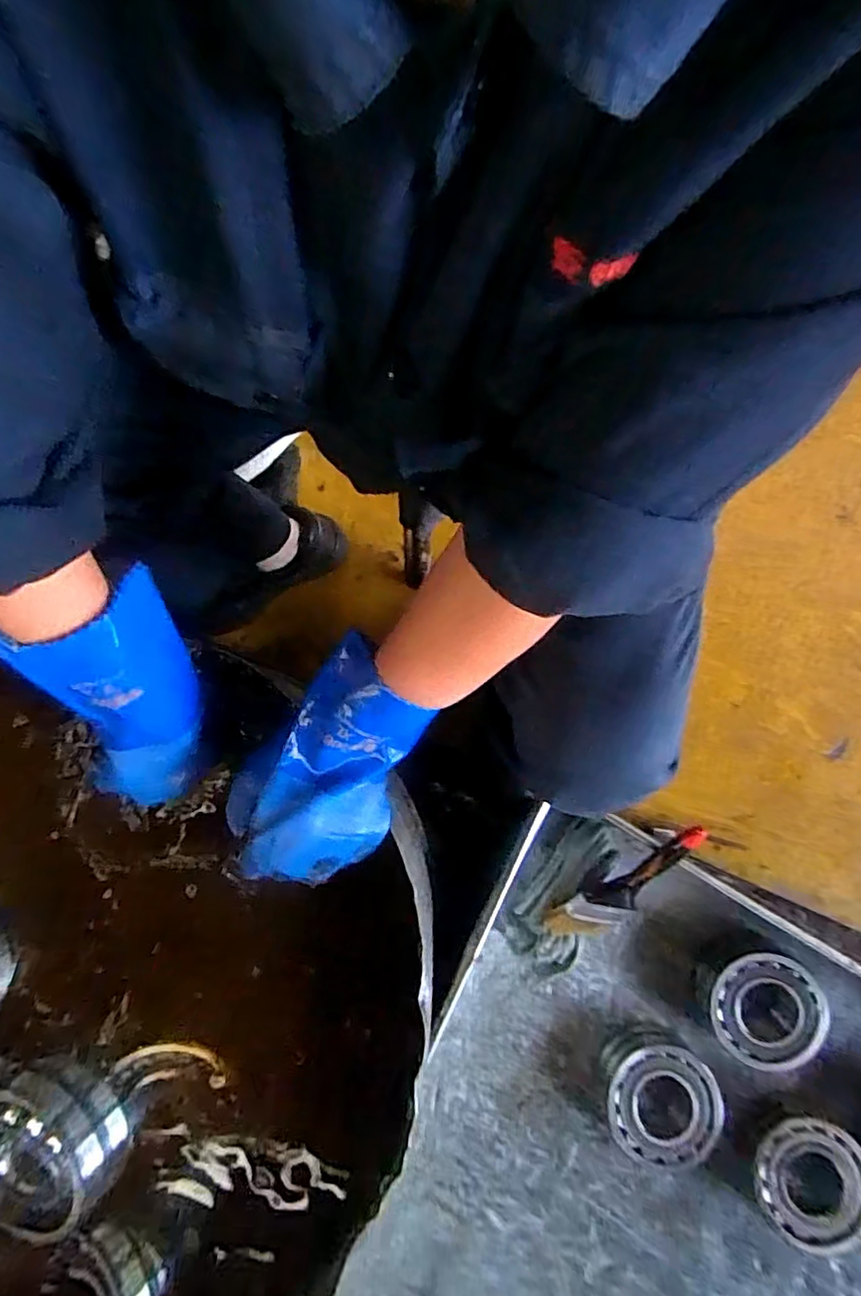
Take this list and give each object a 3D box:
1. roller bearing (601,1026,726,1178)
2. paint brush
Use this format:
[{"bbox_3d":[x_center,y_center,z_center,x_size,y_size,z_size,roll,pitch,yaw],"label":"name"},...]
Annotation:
[{"bbox_3d":[0.234,0.465,0.603,0.111,0.045,0.110,-1,81,4],"label":"roller bearing"},{"bbox_3d":[0.196,0.242,0.587,0.052,0.033,0.195,45,115,10],"label":"paint brush"}]

